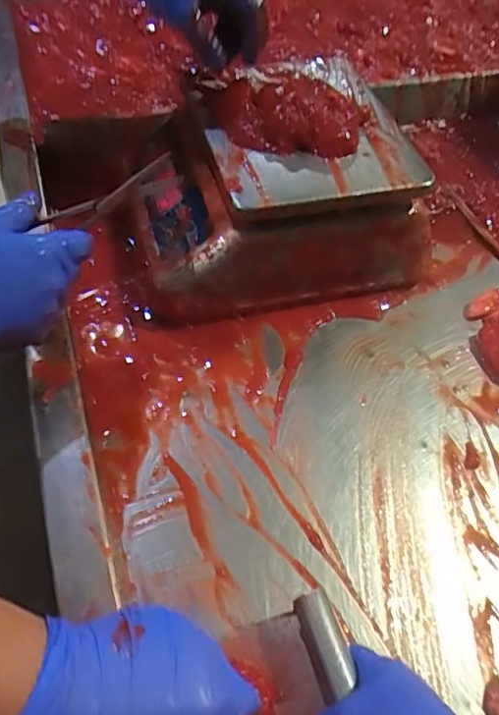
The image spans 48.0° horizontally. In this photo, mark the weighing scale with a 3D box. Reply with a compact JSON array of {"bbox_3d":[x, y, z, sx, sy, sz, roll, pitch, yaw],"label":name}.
[{"bbox_3d":[0.028,-0.140,0.541,0.264,0.126,0.177,-16,57,-15],"label":"weighing scale"}]

